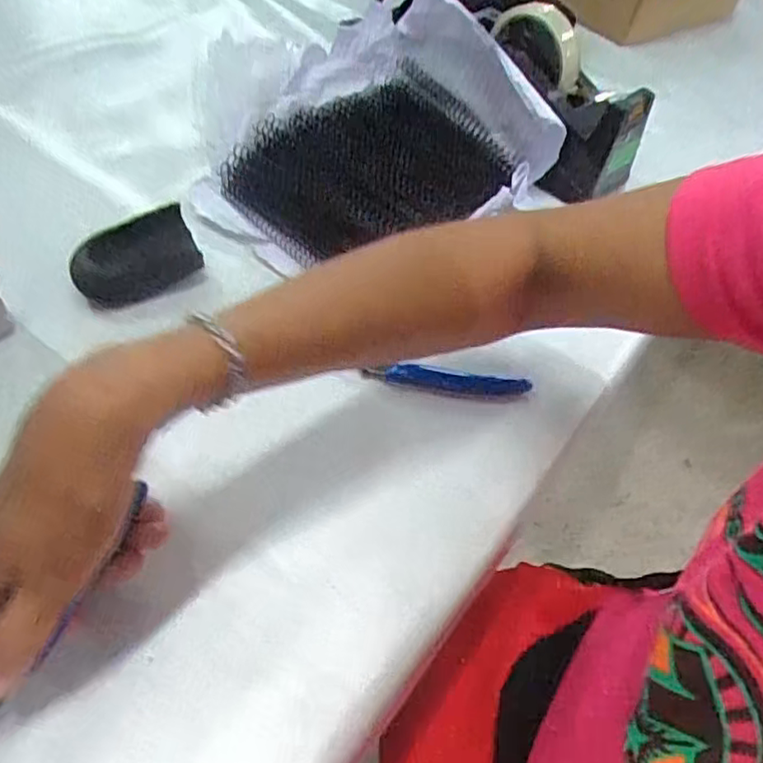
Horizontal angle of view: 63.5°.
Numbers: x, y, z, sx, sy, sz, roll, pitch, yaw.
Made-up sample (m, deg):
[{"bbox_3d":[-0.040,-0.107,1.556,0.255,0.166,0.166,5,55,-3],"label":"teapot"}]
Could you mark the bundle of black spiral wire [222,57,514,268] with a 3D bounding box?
[{"bbox_3d":[-0.001,-0.193,0.538,0.246,0.048,0.175,-34,63,-29],"label":"bundle of black spiral wire"}]

